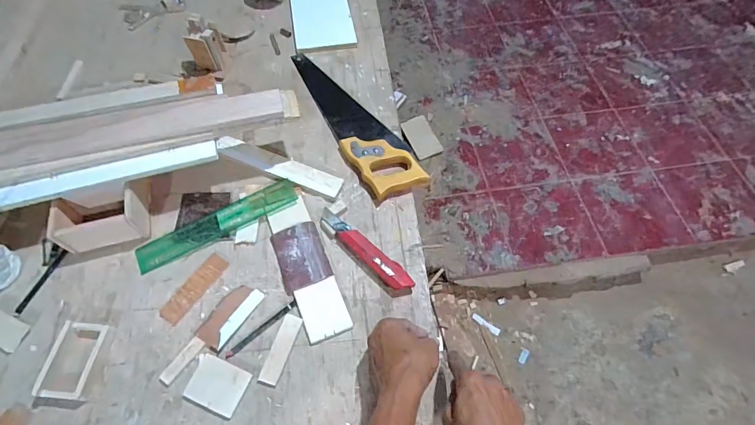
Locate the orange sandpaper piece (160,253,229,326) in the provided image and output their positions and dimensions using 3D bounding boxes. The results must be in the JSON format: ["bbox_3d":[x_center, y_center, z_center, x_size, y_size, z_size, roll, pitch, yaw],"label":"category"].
[{"bbox_3d":[-0.263,0.109,0.556,0.034,0.007,0.108,28,63,16],"label":"orange sandpaper piece"}]

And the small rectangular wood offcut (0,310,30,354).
[{"bbox_3d":[-0.507,0.157,0.519,0.075,0.007,0.038,18,61,11],"label":"small rectangular wood offcut"}]

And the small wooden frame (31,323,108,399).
[{"bbox_3d":[-0.387,0.186,0.490,0.056,0.018,0.089,3,59,2],"label":"small wooden frame"}]

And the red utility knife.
[{"bbox_3d":[-0.020,0.056,0.585,0.176,0.022,0.031,40,67,21],"label":"red utility knife"}]

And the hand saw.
[{"bbox_3d":[-0.047,-0.191,0.725,0.105,0.029,0.397,-23,62,-13],"label":"hand saw"}]

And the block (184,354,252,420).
[{"bbox_3d":[-0.205,0.220,0.494,0.071,0.006,0.057,19,61,11],"label":"block"}]

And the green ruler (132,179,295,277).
[{"bbox_3d":[-0.246,0.016,0.605,0.250,0.006,0.051,-28,63,-15],"label":"green ruler"}]

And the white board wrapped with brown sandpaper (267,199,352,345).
[{"bbox_3d":[-0.107,0.079,0.574,0.070,0.009,0.217,-19,61,-11],"label":"white board wrapped with brown sandpaper"}]

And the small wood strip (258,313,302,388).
[{"bbox_3d":[-0.130,0.183,0.518,0.025,0.004,0.092,15,61,9],"label":"small wood strip"}]

